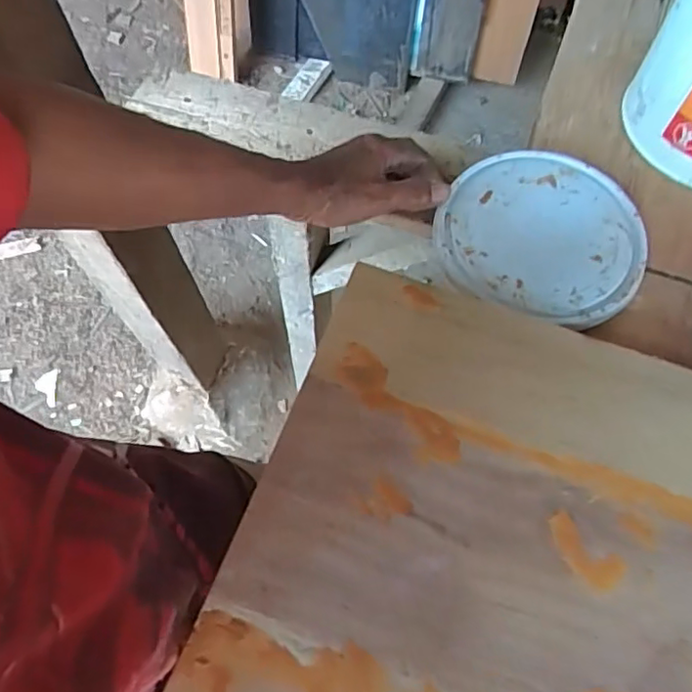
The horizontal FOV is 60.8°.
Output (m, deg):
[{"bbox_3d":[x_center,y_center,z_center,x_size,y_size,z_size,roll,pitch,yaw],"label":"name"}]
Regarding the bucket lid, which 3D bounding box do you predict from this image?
[{"bbox_3d":[0.165,-0.096,0.502,0.169,0.010,0.168,0,65,0],"label":"bucket lid"}]

